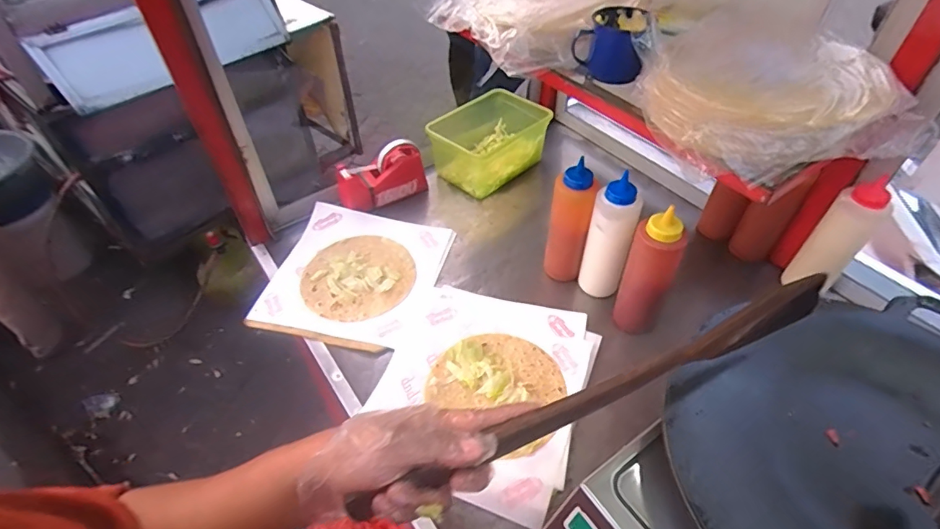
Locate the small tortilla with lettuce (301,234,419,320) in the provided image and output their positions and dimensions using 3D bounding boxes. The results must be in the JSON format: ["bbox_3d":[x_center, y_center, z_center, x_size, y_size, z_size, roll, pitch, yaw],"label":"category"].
[{"bbox_3d":[-0.179,0.013,0.776,0.173,0.007,0.176,0,50,0],"label":"small tortilla with lettuce"}]

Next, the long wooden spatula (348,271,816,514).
[{"bbox_3d":[0.116,0.102,0.395,0.431,0.047,0.015,-21,50,-12],"label":"long wooden spatula"}]

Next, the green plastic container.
[{"bbox_3d":[0.047,-0.242,0.959,0.231,0.103,0.151,-35,57,-26],"label":"green plastic container"}]

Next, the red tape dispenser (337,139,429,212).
[{"bbox_3d":[-0.161,-0.161,0.875,0.157,0.080,0.054,-28,54,-21],"label":"red tape dispenser"}]

